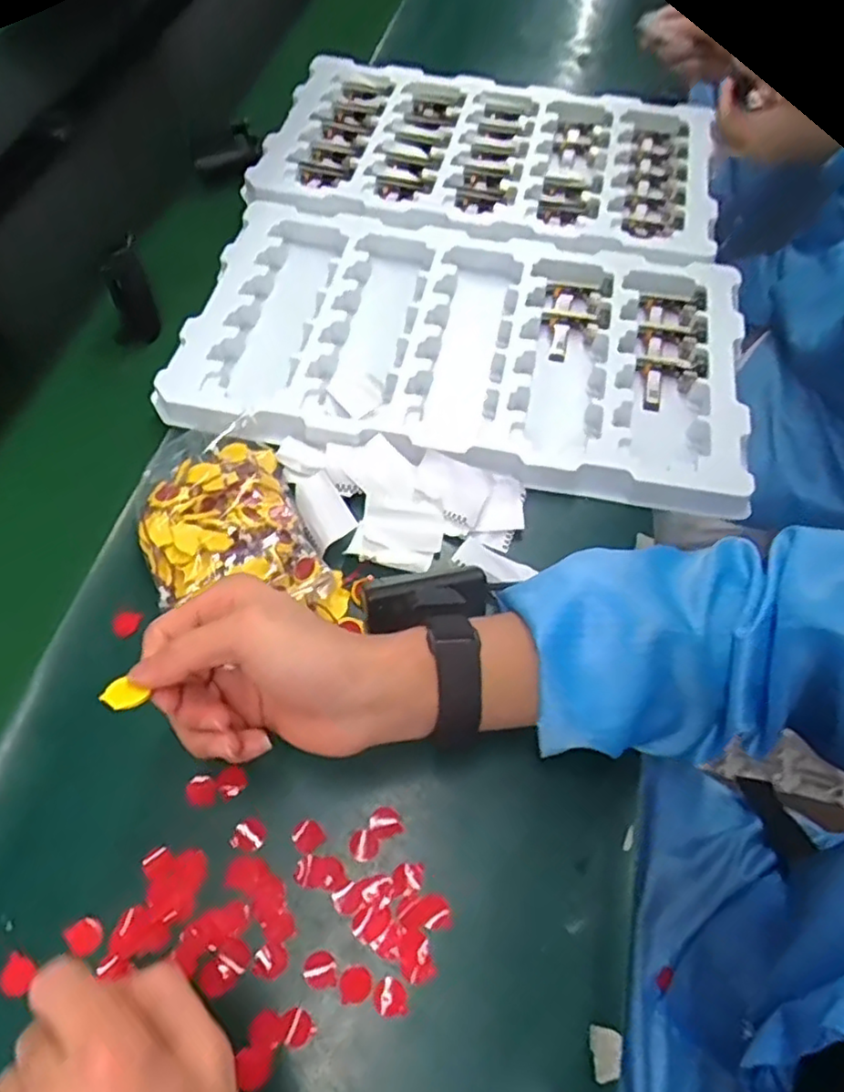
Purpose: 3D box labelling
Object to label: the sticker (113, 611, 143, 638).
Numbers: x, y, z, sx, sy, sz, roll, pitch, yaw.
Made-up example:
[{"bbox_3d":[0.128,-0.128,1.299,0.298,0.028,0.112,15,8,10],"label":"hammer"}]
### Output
[{"bbox_3d":[-0.185,0.049,0.420,0.017,0.004,0.017,1,64,2],"label":"sticker"}]

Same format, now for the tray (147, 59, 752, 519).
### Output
[{"bbox_3d":[0.051,-0.261,0.606,0.444,0.056,0.585,9,60,7],"label":"tray"}]

